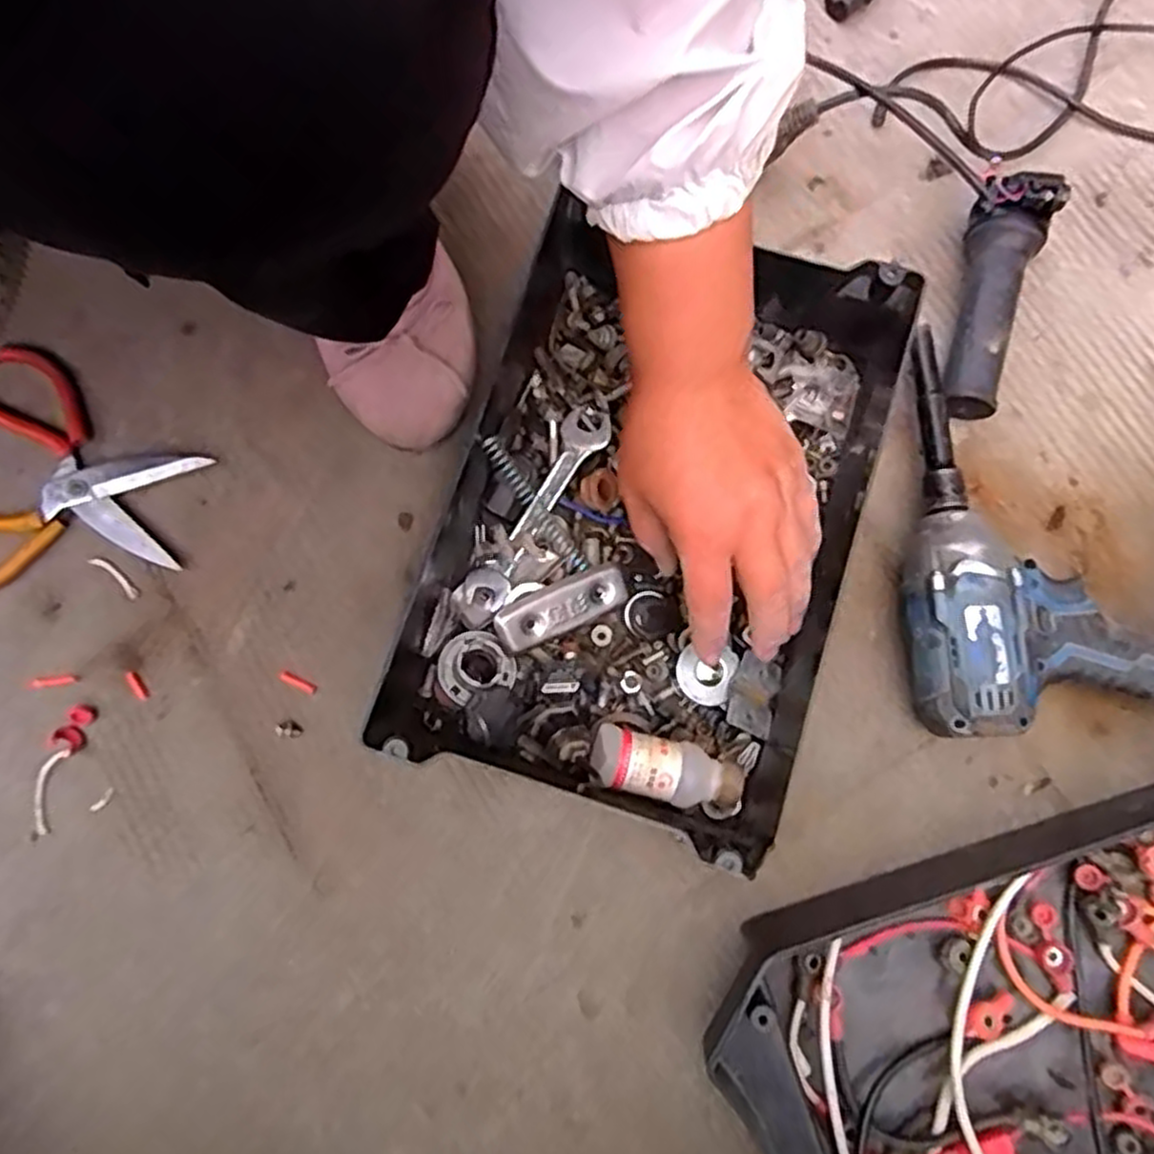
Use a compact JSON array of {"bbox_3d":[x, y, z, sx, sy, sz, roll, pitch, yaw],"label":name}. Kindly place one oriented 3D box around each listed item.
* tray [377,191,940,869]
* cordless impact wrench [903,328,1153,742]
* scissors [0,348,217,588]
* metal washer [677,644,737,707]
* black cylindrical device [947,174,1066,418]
[{"bbox_3d":[0.043,-0.032,0.443,0.237,0.077,0.324,18,79,4],"label":"tray"},{"bbox_3d":[0.319,-0.021,0.438,0.251,0.074,0.236,5,79,2],"label":"cordless impact wrench"},{"bbox_3d":[-0.333,-0.051,0.488,0.168,0.014,0.163,19,79,4],"label":"scissors"},{"bbox_3d":[0.076,0.058,0.448,0.035,0.005,0.033,2,77,-10],"label":"metal washer"},{"bbox_3d":[0.254,-0.168,0.473,0.043,0.063,0.134,15,79,4],"label":"black cylindrical device"}]

